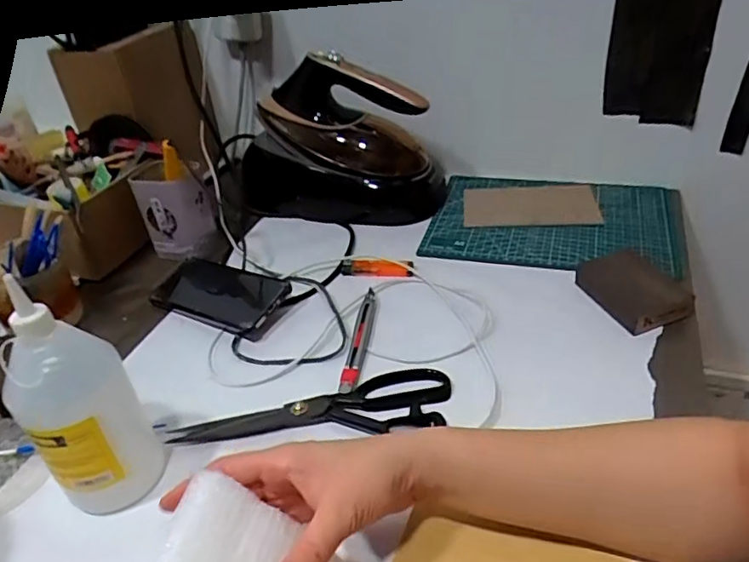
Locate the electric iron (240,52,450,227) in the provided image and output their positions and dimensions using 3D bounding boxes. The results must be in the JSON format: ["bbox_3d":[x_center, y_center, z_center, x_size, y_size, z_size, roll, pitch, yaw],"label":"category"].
[{"bbox_3d":[-0.055,-0.188,0.768,0.281,0.185,0.105,6,37,18],"label":"electric iron"}]

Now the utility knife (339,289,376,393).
[{"bbox_3d":[-0.014,0.054,0.578,0.017,0.010,0.145,2,36,10],"label":"utility knife"}]

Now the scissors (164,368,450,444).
[{"bbox_3d":[-0.052,0.111,0.508,0.236,0.013,0.070,-5,35,0],"label":"scissors"}]

